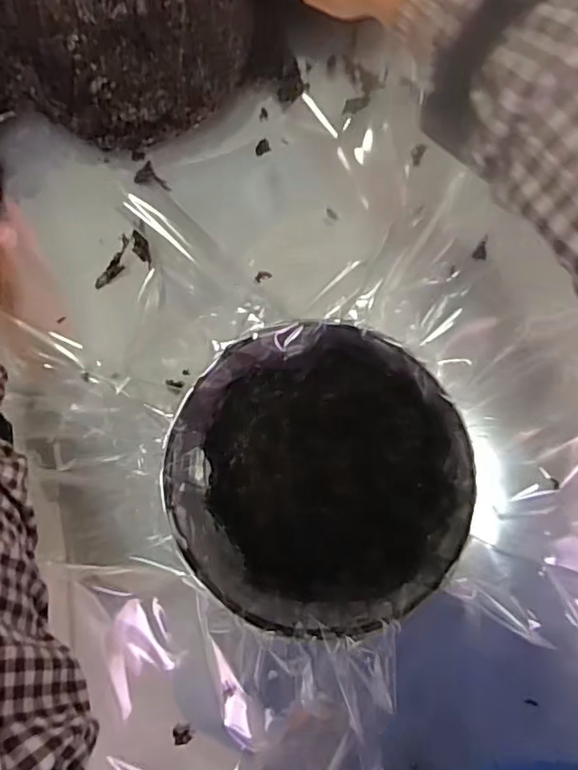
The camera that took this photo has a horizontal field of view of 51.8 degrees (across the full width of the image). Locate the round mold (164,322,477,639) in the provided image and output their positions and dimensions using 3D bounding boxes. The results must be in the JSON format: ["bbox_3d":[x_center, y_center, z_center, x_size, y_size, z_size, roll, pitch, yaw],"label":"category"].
[{"bbox_3d":[0.015,0.060,0.407,0.171,0.096,0.180,0,86,6],"label":"round mold"}]

